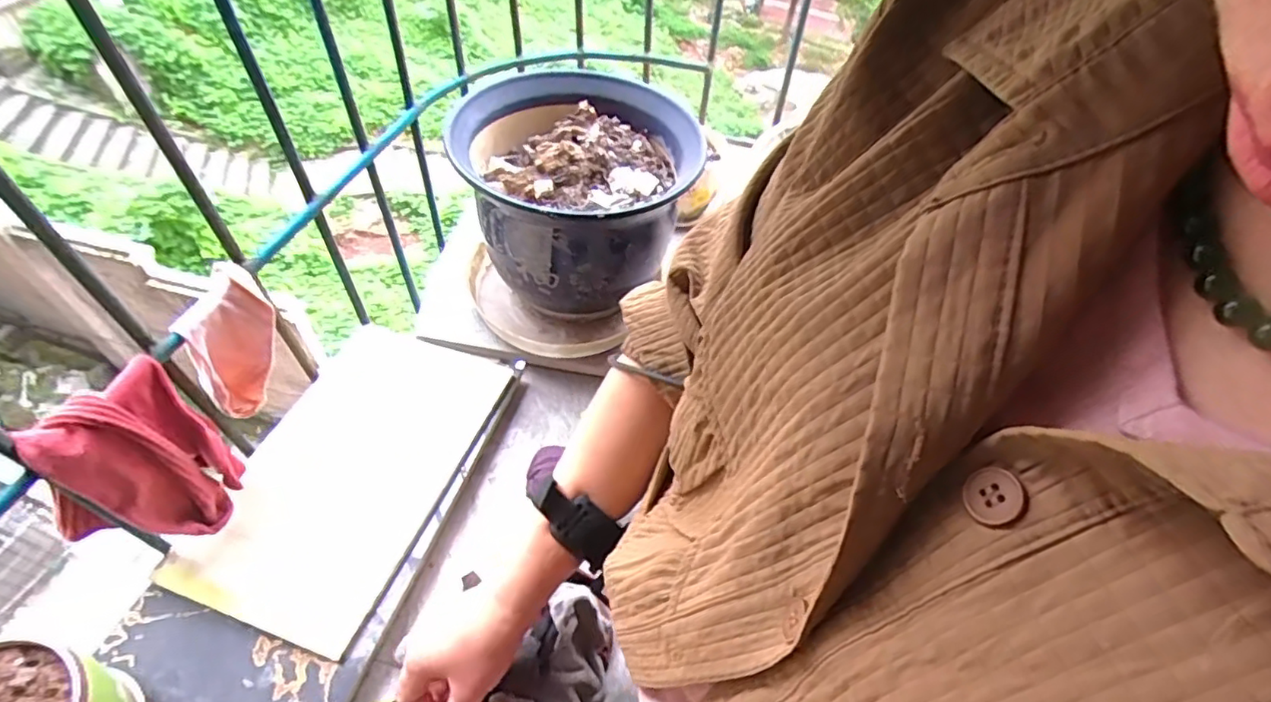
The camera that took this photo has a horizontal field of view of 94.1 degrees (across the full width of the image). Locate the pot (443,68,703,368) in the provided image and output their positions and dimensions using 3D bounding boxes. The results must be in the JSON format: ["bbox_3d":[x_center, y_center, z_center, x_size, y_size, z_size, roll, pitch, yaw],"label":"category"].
[{"bbox_3d":[-0.079,-0.171,0.739,0.272,0.227,0.277,-22,54,-12],"label":"pot"}]

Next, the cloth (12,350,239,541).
[{"bbox_3d":[-0.414,0.098,0.493,0.052,0.167,0.128,28,59,24],"label":"cloth"}]

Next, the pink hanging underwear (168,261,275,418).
[{"bbox_3d":[-0.383,0.002,0.558,0.036,0.165,0.072,38,38,28],"label":"pink hanging underwear"}]

